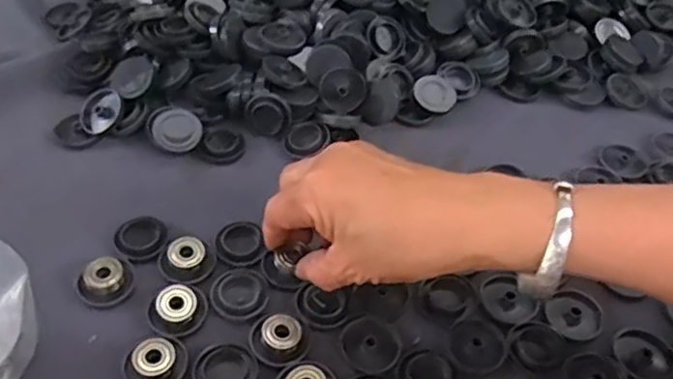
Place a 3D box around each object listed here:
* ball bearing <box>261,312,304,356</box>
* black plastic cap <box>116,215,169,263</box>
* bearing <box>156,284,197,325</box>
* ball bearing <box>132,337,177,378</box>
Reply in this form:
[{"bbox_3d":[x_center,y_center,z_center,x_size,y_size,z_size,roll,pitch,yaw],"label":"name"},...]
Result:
[{"bbox_3d":[-0.030,0.080,0.369,0.022,0.009,0.021,2,49,-2],"label":"ball bearing"},{"bbox_3d":[-0.121,0.030,0.414,0.029,0.008,0.033,19,51,12],"label":"black plastic cap"},{"bbox_3d":[-0.090,0.065,0.377,0.022,0.012,0.019,-15,52,-16],"label":"bearing"},{"bbox_3d":[-0.097,0.089,0.353,0.022,0.009,0.019,-23,55,-22],"label":"ball bearing"}]

